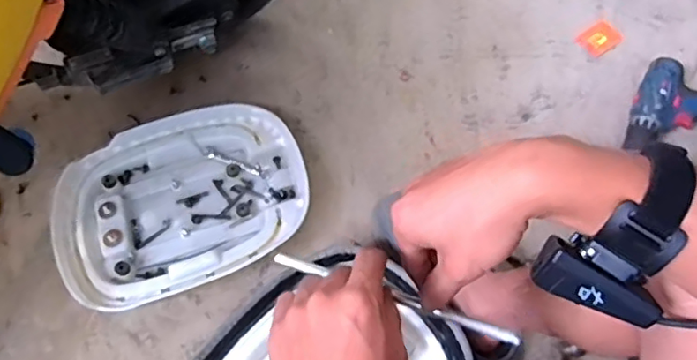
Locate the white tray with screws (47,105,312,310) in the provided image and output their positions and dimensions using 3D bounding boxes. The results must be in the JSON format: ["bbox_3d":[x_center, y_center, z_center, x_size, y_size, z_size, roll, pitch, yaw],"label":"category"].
[{"bbox_3d":[-0.245,0.027,0.826,0.365,0.037,0.265,-18,67,-6],"label":"white tray with screws"}]

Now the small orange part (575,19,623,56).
[{"bbox_3d":[0.416,-0.237,0.933,0.072,0.008,0.051,-34,70,-12],"label":"small orange part"}]

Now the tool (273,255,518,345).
[{"bbox_3d":[0.032,0.083,0.407,0.183,0.010,0.011,18,68,12],"label":"tool"}]

